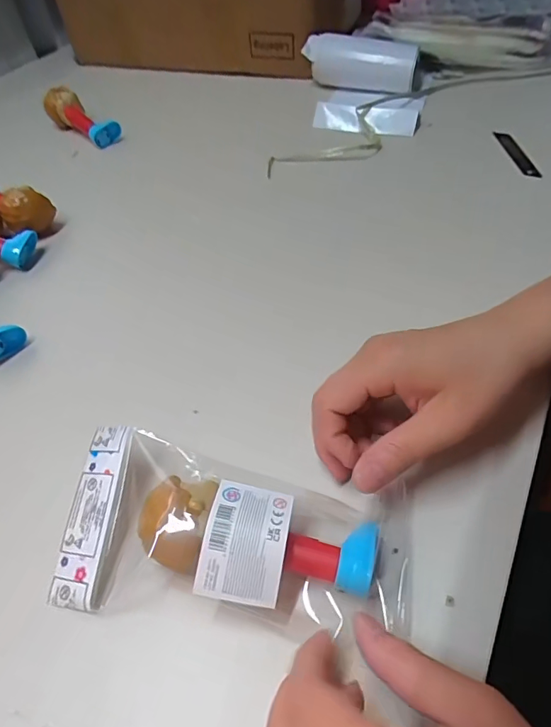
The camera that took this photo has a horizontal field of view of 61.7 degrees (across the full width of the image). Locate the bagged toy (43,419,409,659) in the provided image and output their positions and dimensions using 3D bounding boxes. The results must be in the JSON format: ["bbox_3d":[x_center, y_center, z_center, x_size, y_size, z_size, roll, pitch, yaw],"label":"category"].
[{"bbox_3d":[-0.023,0.093,0.248,0.189,0.047,0.086,10,54,5],"label":"bagged toy"}]

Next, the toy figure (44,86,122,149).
[{"bbox_3d":[-0.248,-0.311,0.594,0.121,0.053,0.033,34,62,26],"label":"toy figure"}]

